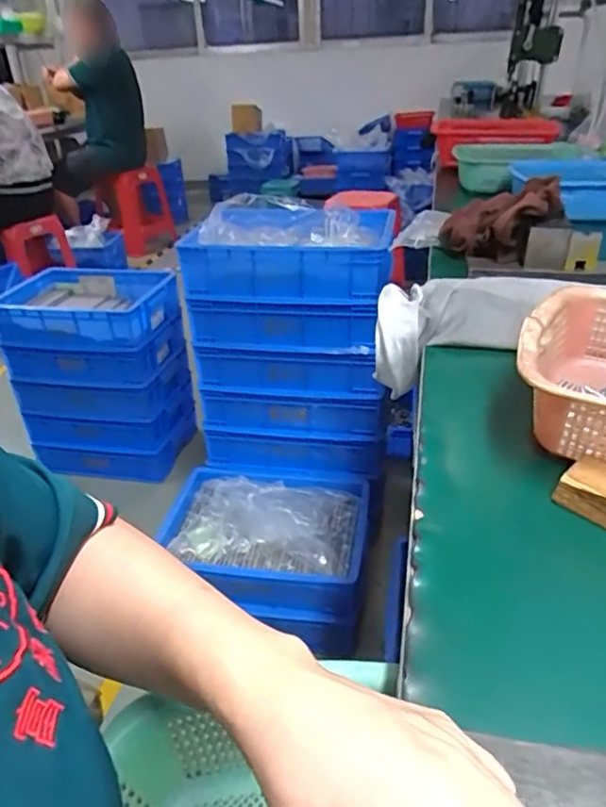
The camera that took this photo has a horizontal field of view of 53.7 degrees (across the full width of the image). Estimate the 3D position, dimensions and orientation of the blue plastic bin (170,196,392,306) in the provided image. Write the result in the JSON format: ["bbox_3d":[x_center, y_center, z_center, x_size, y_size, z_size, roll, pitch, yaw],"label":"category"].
[{"bbox_3d":[-0.014,-0.312,1.222,0.393,0.134,0.273,4,31,13],"label":"blue plastic bin"}]

